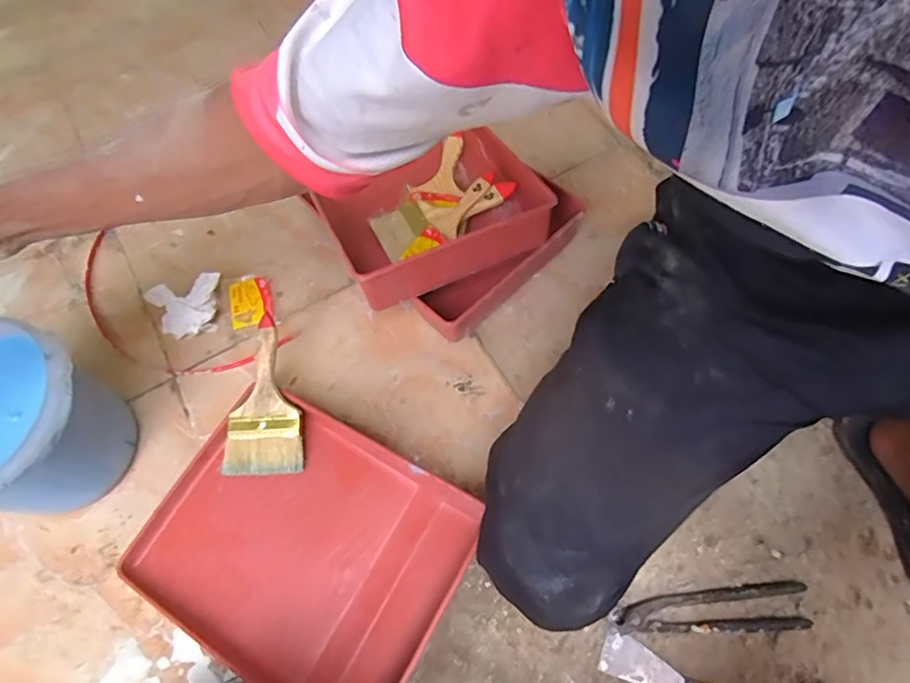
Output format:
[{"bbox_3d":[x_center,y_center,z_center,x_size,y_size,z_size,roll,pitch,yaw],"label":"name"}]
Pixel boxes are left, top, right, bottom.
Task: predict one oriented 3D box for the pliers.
[{"bbox_3d":[0.291,0.310,0.622,0.223,0.022,0.048,-6,66,0],"label":"pliers"}]

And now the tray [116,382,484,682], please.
[{"bbox_3d":[-0.182,0.246,0.663,0.358,0.050,0.294,28,70,14],"label":"tray"}]

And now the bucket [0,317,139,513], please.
[{"bbox_3d":[-0.511,0.107,0.662,0.182,0.195,0.205,7,67,6],"label":"bucket"}]

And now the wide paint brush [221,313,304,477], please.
[{"bbox_3d":[-0.244,0.070,0.695,0.090,0.020,0.194,-4,79,1],"label":"wide paint brush"}]

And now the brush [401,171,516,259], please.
[{"bbox_3d":[0.003,-0.171,0.741,0.177,0.035,0.034,-38,70,-13],"label":"brush"}]

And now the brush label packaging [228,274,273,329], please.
[{"bbox_3d":[-0.309,-0.058,0.821,0.061,0.016,0.097,-18,66,-5],"label":"brush label packaging"}]

